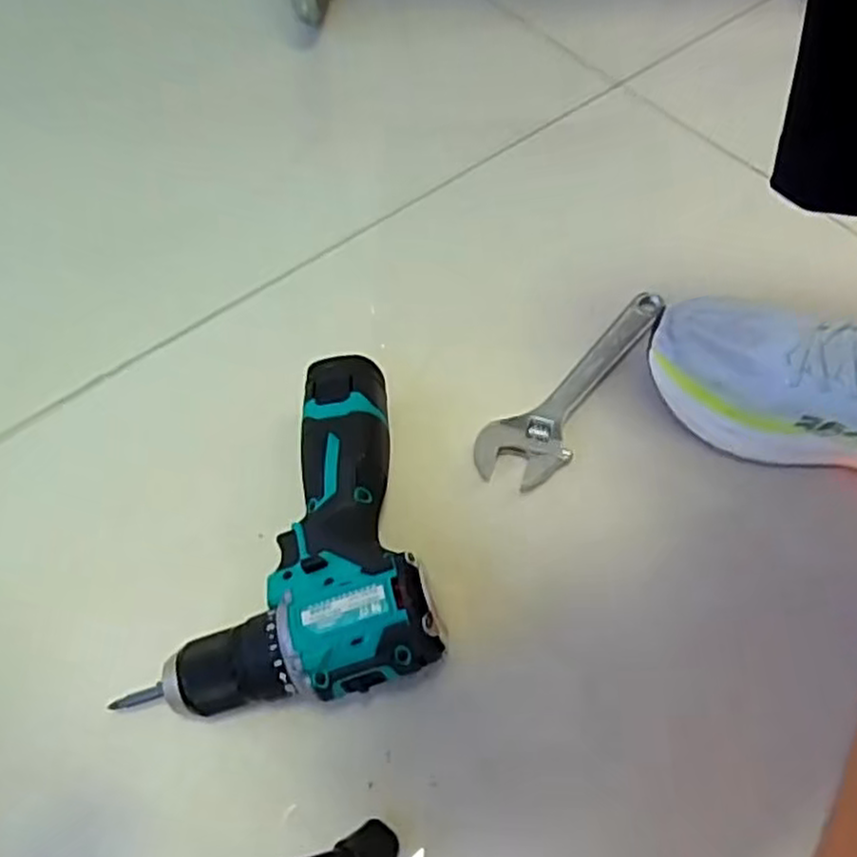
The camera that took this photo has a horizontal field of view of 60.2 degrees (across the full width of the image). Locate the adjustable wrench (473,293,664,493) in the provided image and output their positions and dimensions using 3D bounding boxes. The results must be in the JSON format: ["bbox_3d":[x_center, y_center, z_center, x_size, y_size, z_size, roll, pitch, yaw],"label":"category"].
[{"bbox_3d":[0.111,-0.030,0.516,0.052,0.011,0.196,40,68,22],"label":"adjustable wrench"}]

